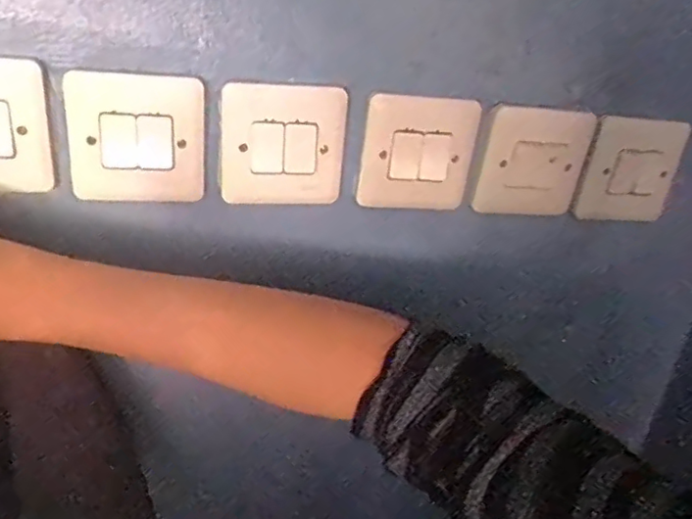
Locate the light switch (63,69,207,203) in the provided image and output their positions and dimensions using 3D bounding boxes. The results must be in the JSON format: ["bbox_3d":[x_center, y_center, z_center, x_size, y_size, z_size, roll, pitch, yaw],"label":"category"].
[{"bbox_3d":[-0.126,-0.073,0.375,0.079,0.076,0.010,1,26,-14],"label":"light switch"}]

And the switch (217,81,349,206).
[{"bbox_3d":[-0.041,-0.073,0.395,0.080,0.076,0.007,2,26,-11],"label":"switch"}]

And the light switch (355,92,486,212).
[{"bbox_3d":[0.050,-0.071,0.420,0.079,0.078,0.012,1,26,-14],"label":"light switch"}]

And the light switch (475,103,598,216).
[{"bbox_3d":[0.132,-0.069,0.439,0.084,0.077,0.017,-1,27,-18],"label":"light switch"}]

